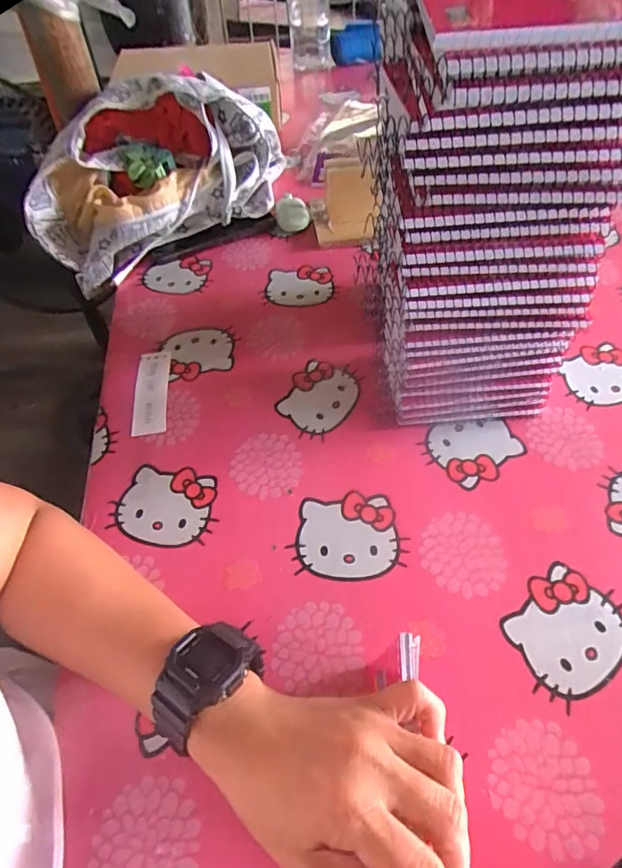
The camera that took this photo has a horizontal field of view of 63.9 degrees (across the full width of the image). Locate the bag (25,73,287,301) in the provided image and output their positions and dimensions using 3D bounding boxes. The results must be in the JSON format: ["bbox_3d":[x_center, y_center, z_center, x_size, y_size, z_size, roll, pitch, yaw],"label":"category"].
[{"bbox_3d":[-0.181,-0.325,0.616,0.328,0.146,0.147,-28,57,-18],"label":"bag"}]

